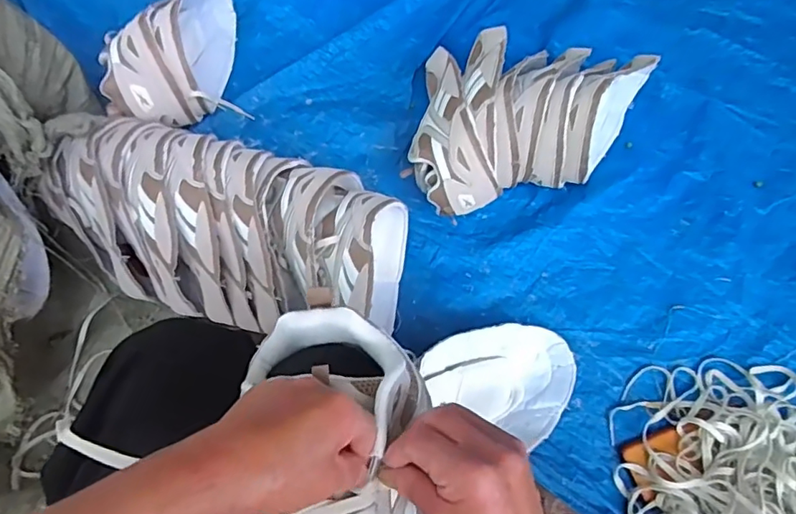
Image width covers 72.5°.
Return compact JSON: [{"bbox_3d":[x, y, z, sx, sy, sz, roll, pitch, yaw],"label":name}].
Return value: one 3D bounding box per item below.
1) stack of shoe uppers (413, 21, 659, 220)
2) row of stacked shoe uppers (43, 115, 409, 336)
[{"bbox_3d":[0.195,-0.188,0.749,0.350,0.146,0.245,-2,69,1],"label":"stack of shoe uppers"},{"bbox_3d":[-0.207,-0.039,0.666,0.452,0.129,0.220,14,70,-6],"label":"row of stacked shoe uppers"}]

